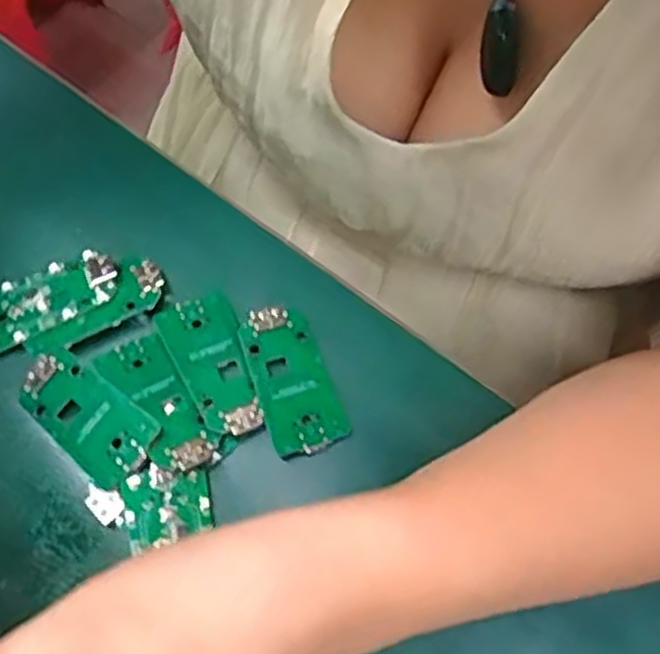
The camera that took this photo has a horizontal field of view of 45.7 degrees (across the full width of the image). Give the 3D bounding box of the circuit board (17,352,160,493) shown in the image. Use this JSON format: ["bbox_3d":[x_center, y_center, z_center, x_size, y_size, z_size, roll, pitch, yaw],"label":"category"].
[{"bbox_3d":[-0.097,0.035,0.312,0.062,0.009,0.031,37,72,15],"label":"circuit board"}]

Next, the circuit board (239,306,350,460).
[{"bbox_3d":[-0.016,0.021,0.322,0.029,0.005,0.063,-19,68,-7],"label":"circuit board"}]

